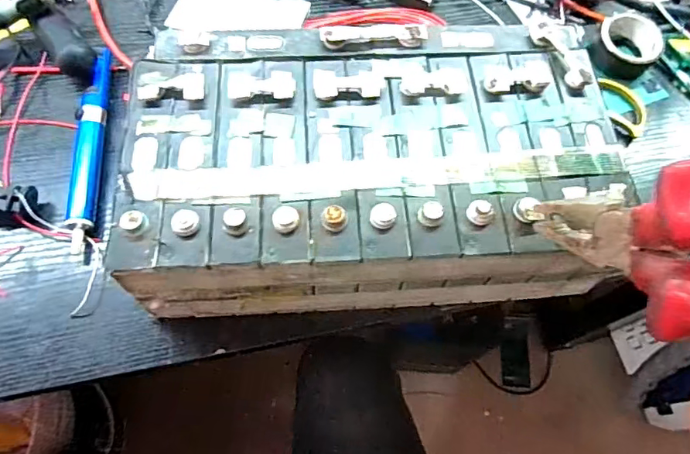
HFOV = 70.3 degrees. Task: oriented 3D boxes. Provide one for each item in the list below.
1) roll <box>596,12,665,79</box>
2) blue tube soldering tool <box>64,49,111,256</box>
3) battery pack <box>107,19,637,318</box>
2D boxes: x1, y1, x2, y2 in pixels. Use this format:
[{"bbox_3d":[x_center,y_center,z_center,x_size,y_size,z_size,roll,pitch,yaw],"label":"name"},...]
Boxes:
[{"bbox_3d":[0.267,-0.171,0.462,0.056,0.031,0.069,42,70,16],"label":"roll"},{"bbox_3d":[-0.207,-0.066,0.402,0.021,0.021,0.181,-4,65,-4],"label":"blue tube soldering tool"},{"bbox_3d":[0.016,-0.036,0.347,0.304,0.104,0.189,-1,65,-3],"label":"battery pack"}]

